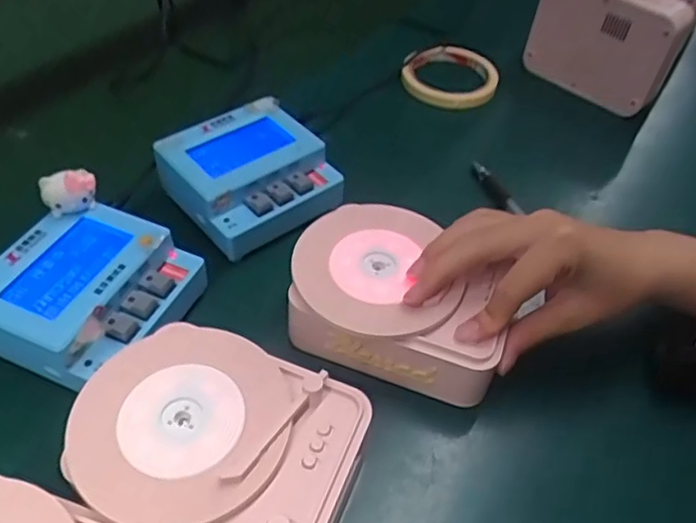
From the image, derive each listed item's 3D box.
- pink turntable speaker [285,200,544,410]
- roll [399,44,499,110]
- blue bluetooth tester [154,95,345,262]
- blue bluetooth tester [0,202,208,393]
[{"bbox_3d":[0.032,0.019,0.369,0.123,0.049,0.096,15,49,10],"label":"pink turntable speaker"},{"bbox_3d":[0.099,-0.181,0.586,0.091,0.026,0.087,2,47,-2],"label":"roll"},{"bbox_3d":[-0.070,-0.063,0.435,0.104,0.041,0.101,-34,58,-29],"label":"blue bluetooth tester"},{"bbox_3d":[-0.153,0.021,0.359,0.098,0.048,0.101,15,49,11],"label":"blue bluetooth tester"}]

